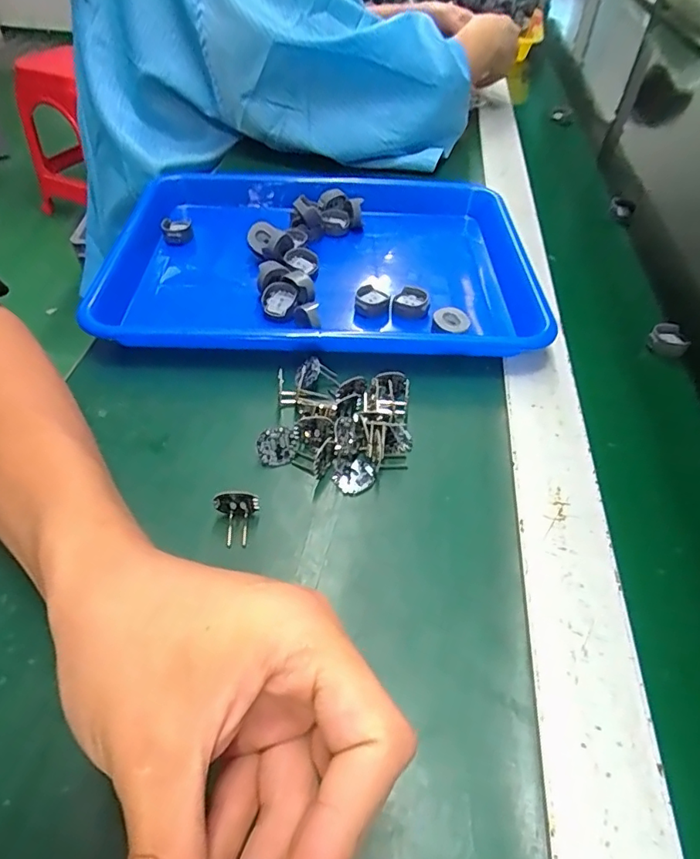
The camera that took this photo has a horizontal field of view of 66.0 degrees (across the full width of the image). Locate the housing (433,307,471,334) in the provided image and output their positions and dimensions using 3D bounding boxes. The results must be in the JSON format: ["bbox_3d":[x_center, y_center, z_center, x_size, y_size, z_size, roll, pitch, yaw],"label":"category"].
[{"bbox_3d":[0.075,-0.082,0.401,0.027,0.016,0.007,26,51,19],"label":"housing"}]

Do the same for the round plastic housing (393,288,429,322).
[{"bbox_3d":[0.047,-0.099,0.421,0.026,0.016,0.026,4,48,0],"label":"round plastic housing"}]

